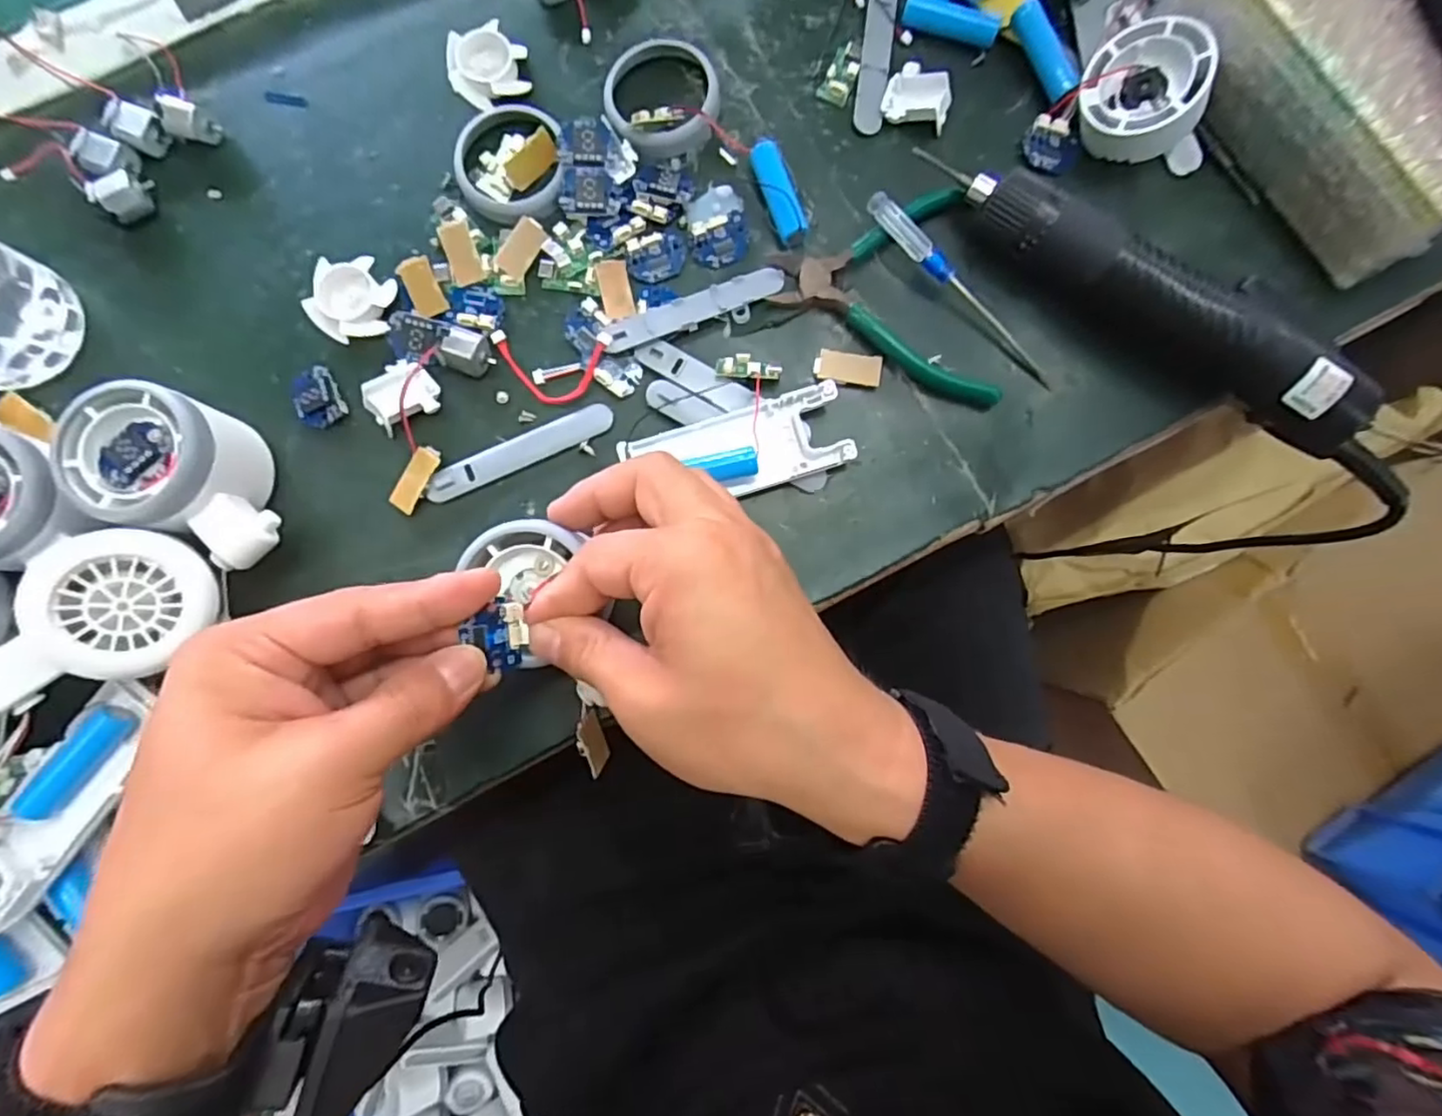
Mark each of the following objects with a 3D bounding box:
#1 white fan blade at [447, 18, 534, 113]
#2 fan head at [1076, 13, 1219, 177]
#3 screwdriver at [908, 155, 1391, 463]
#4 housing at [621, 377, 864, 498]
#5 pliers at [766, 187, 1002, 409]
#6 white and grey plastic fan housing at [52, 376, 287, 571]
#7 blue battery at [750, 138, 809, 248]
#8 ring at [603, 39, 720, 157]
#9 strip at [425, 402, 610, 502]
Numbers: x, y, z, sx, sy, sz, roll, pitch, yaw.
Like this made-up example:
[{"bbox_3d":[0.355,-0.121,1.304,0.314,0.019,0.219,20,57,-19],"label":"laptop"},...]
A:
[{"bbox_3d":[-0.120,-0.251,0.332,0.038,0.013,0.038,0,85,0],"label":"white fan blade"},{"bbox_3d":[0.211,-0.226,0.323,0.055,0.045,0.058,7,92,30],"label":"fan head"},{"bbox_3d":[0.193,-0.121,0.302,0.222,0.049,0.039,34,86,2],"label":"screwdriver"},{"bbox_3d":[0.008,-0.050,0.307,0.101,0.017,0.039,-17,85,-2],"label":"housing"},{"bbox_3d":[0.078,-0.125,0.317,0.097,0.012,0.109,-5,85,-1],"label":"pliers"},{"bbox_3d":[-0.229,-0.036,0.286,0.078,0.055,0.057,24,85,2],"label":"white and grey plastic fan housing"},{"bbox_3d":[0.029,-0.180,0.320,0.014,0.016,0.050,-18,85,-2],"label":"blue battery"},{"bbox_3d":[-0.029,-0.231,0.325,0.055,0.017,0.055,0,85,0],"label":"ring"},{"bbox_3d":[-0.098,-0.053,0.313,0.092,0.006,0.017,-25,86,-3],"label":"strip"}]

